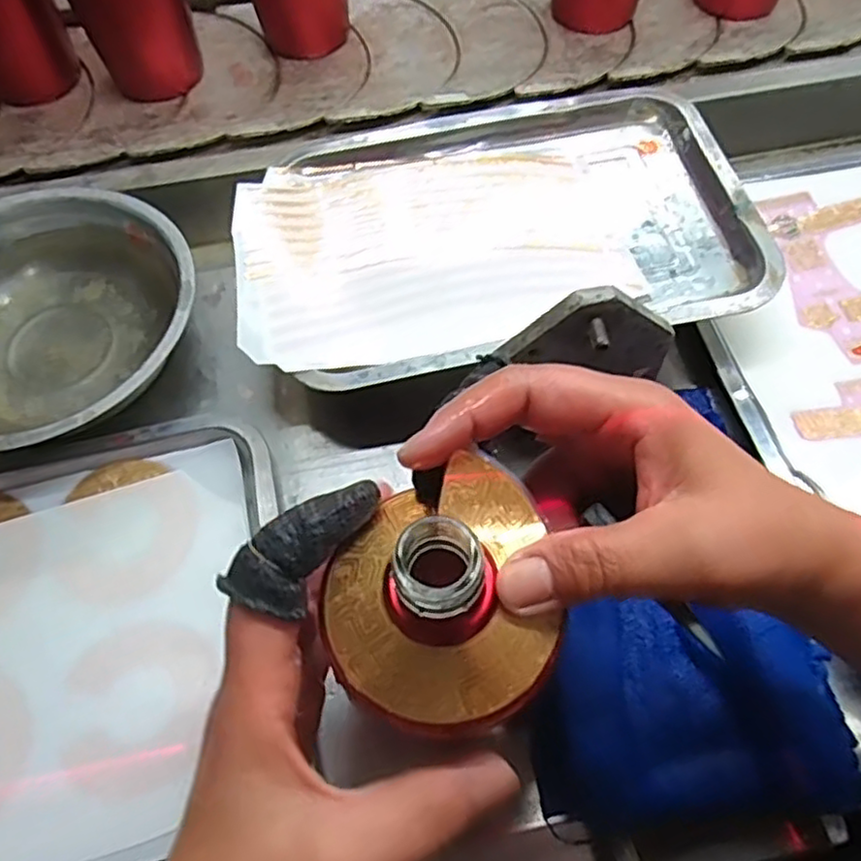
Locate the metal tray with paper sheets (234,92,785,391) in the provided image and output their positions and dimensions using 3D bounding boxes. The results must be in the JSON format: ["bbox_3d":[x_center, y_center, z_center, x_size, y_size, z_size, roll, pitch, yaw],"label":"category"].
[{"bbox_3d":[0.039,-0.132,0.446,0.317,0.051,0.199,-9,73,-2],"label":"metal tray with paper sheets"}]

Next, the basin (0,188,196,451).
[{"bbox_3d":[-0.251,-0.072,0.442,0.192,0.067,0.188,0,73,0],"label":"basin"}]

